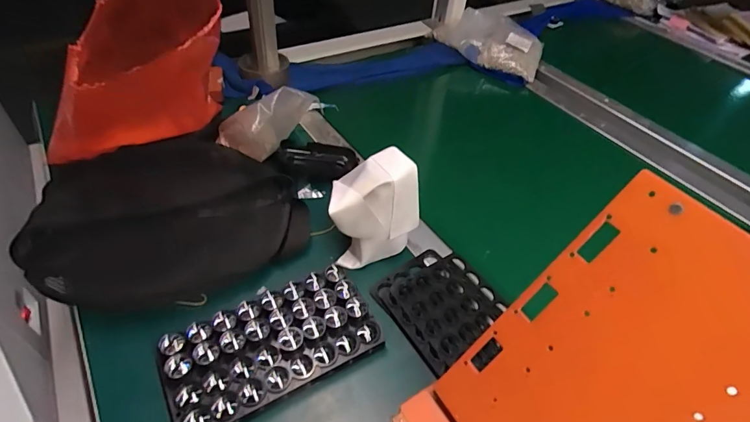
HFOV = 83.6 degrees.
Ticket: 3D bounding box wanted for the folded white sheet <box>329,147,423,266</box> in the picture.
[{"bbox_3d":[-0.003,-0.009,0.466,0.103,0.101,0.067,-11,48,-16],"label":"folded white sheet"}]

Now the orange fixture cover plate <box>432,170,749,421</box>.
[{"bbox_3d":[0.160,0.112,0.275,0.008,0.231,0.155,14,28,-52],"label":"orange fixture cover plate"}]

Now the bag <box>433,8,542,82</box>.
[{"bbox_3d":[0.240,-0.369,0.897,0.240,0.049,0.181,21,48,14],"label":"bag"}]

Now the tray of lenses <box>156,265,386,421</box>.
[{"bbox_3d":[-0.097,0.129,0.402,0.188,0.041,0.095,-21,52,-23],"label":"tray of lenses"}]

